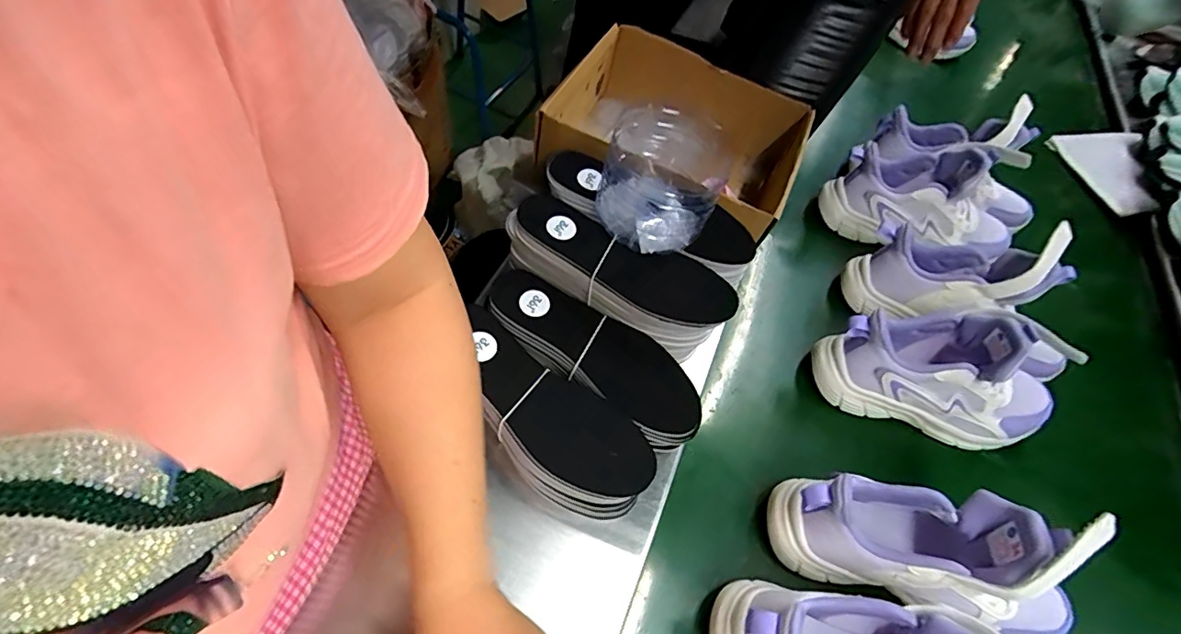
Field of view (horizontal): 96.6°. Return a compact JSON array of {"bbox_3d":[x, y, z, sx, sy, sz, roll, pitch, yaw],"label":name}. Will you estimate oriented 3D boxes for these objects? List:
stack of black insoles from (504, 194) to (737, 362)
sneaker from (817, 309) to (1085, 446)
[{"bbox_3d":[0.027,-0.045,0.480,0.204,0.064,0.072,27,53,15],"label":"stack of black insoles"},{"bbox_3d":[0.350,0.057,0.523,0.236,0.147,0.082,13,50,4],"label":"sneaker"}]

